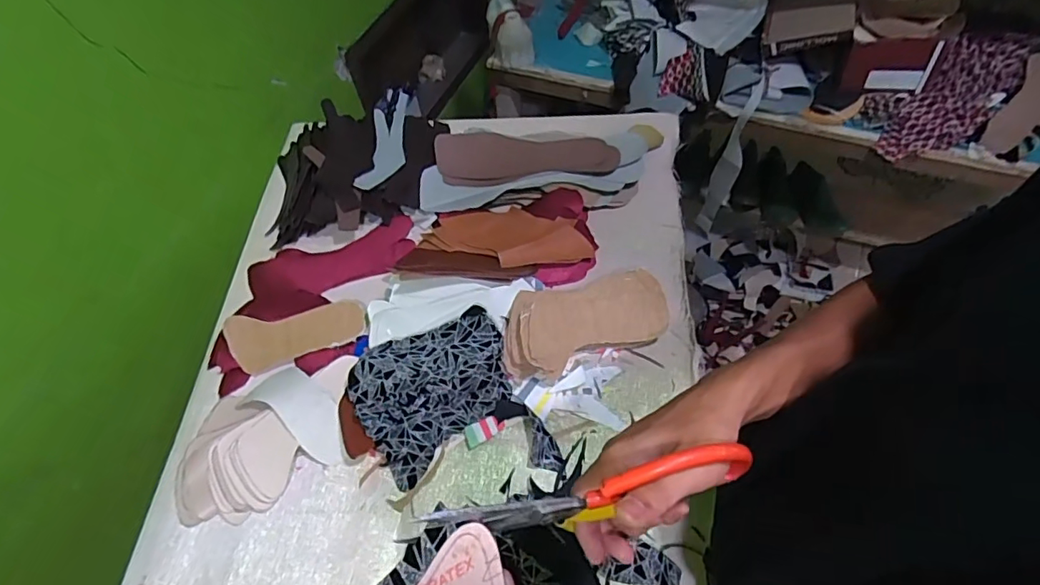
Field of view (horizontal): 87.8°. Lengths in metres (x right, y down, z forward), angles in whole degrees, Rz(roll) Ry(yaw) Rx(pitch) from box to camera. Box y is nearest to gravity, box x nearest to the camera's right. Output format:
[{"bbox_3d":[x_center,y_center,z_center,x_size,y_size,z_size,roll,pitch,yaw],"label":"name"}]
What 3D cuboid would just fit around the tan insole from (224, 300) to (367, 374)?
[{"bbox_3d":[-0.274,0.054,0.663,0.166,0.011,0.068,-8,81,-1],"label":"tan insole"}]

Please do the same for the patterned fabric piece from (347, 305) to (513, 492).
[{"bbox_3d":[-0.093,0.101,0.601,0.167,0.064,0.136,-29,62,-14],"label":"patterned fabric piece"}]

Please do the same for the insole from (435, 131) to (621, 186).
[{"bbox_3d":[0.008,-0.197,0.770,0.253,0.020,0.096,-1,58,4],"label":"insole"}]

